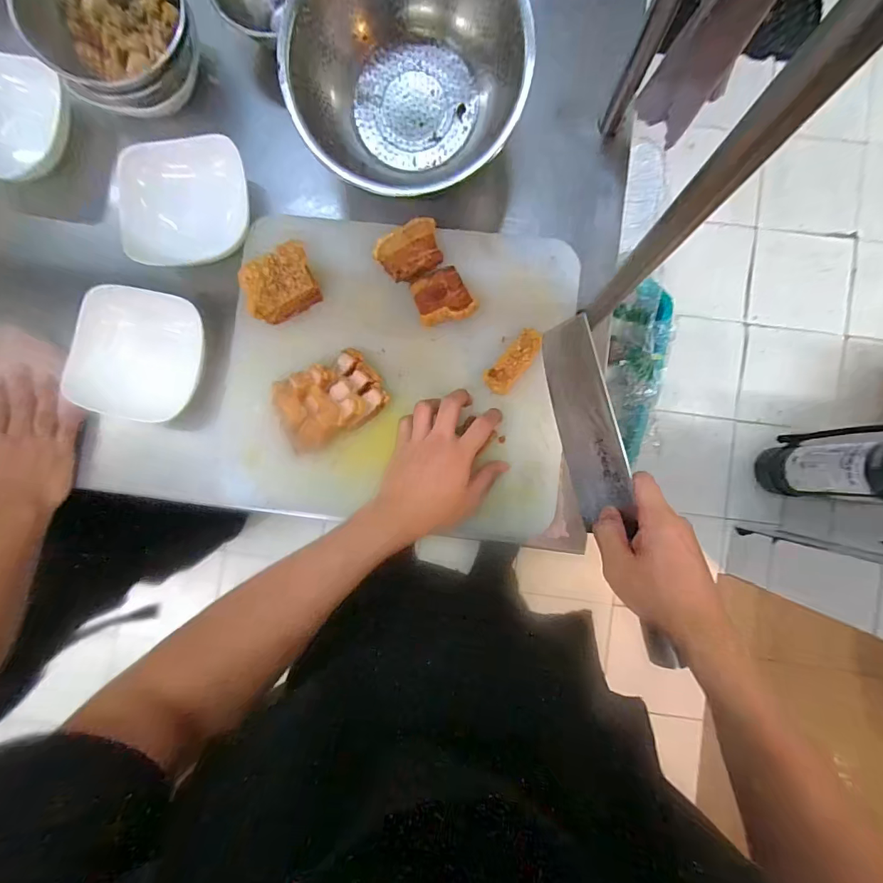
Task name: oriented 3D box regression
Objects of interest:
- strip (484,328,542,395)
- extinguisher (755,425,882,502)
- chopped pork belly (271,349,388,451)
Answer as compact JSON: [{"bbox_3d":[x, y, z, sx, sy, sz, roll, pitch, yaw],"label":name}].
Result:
[{"bbox_3d":[0.081,-0.091,0.502,0.032,0.012,0.080,38,89,2],"label":"strip"},{"bbox_3d":[0.956,0.056,1.050,0.138,0.534,0.172,1,88,2],"label":"extinguisher"},{"bbox_3d":[-0.123,-0.045,0.499,0.114,0.057,0.079,-32,87,0],"label":"chopped pork belly"}]

